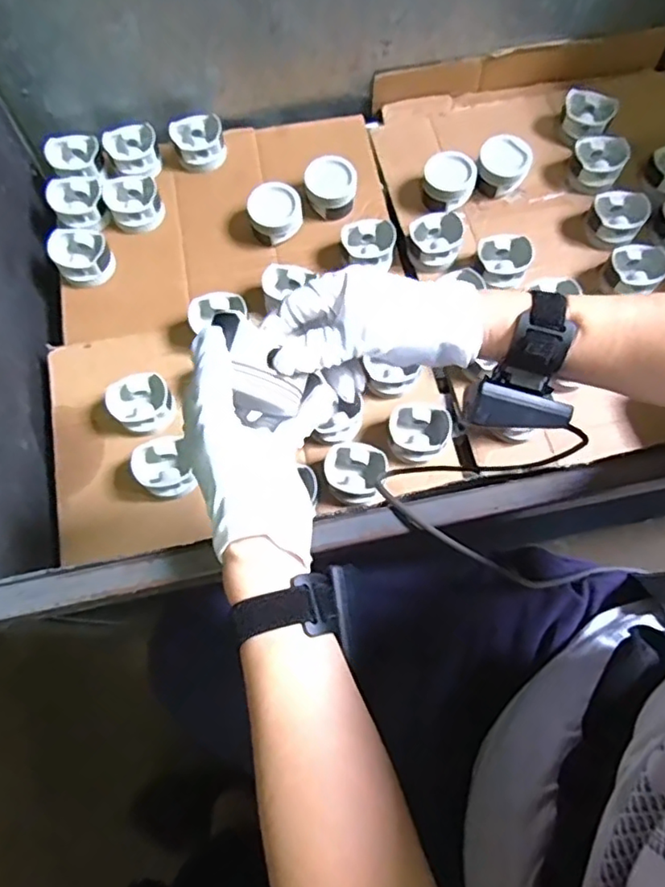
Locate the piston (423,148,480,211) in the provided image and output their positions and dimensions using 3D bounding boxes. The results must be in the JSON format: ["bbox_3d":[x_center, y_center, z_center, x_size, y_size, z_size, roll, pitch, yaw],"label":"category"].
[{"bbox_3d":[0.174,-0.390,0.881,0.076,0.055,0.080,0,71,1],"label":"piston"}]

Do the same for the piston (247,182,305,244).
[{"bbox_3d":[-0.083,-0.335,0.869,0.075,0.048,0.073,0,71,1],"label":"piston"}]

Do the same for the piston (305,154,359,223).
[{"bbox_3d":[-0.004,-0.380,0.885,0.082,0.047,0.075,-5,71,-1],"label":"piston"}]

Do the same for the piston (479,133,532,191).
[{"bbox_3d":[0.255,-0.415,0.890,0.074,0.055,0.069,0,71,1],"label":"piston"}]

